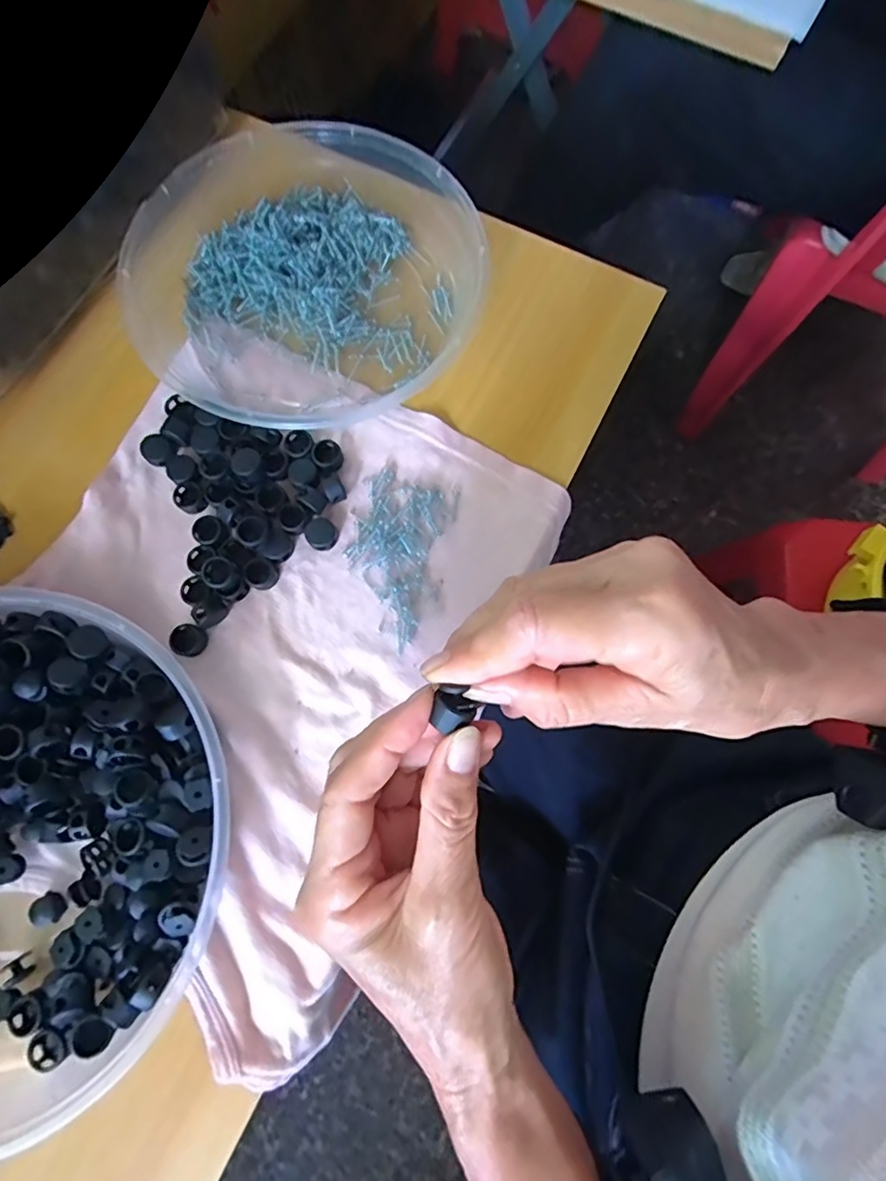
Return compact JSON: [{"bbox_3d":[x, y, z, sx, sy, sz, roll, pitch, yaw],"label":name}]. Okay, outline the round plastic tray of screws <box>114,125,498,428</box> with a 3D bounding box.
[{"bbox_3d":[-0.091,-0.206,0.346,0.202,0.052,0.218,0,77,-1],"label":"round plastic tray of screws"}]

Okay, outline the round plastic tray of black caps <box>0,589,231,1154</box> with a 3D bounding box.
[{"bbox_3d":[-0.224,0.124,0.264,0.247,0.044,0.224,-25,78,-7],"label":"round plastic tray of black caps"}]

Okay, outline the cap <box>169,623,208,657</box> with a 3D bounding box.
[{"bbox_3d":[-0.137,0.027,0.300,0.017,0.006,0.017,0,77,-1],"label":"cap"}]

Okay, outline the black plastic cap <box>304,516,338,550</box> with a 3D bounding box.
[{"bbox_3d":[-0.068,-0.032,0.312,0.017,0.005,0.019,-23,78,-6],"label":"black plastic cap"}]

